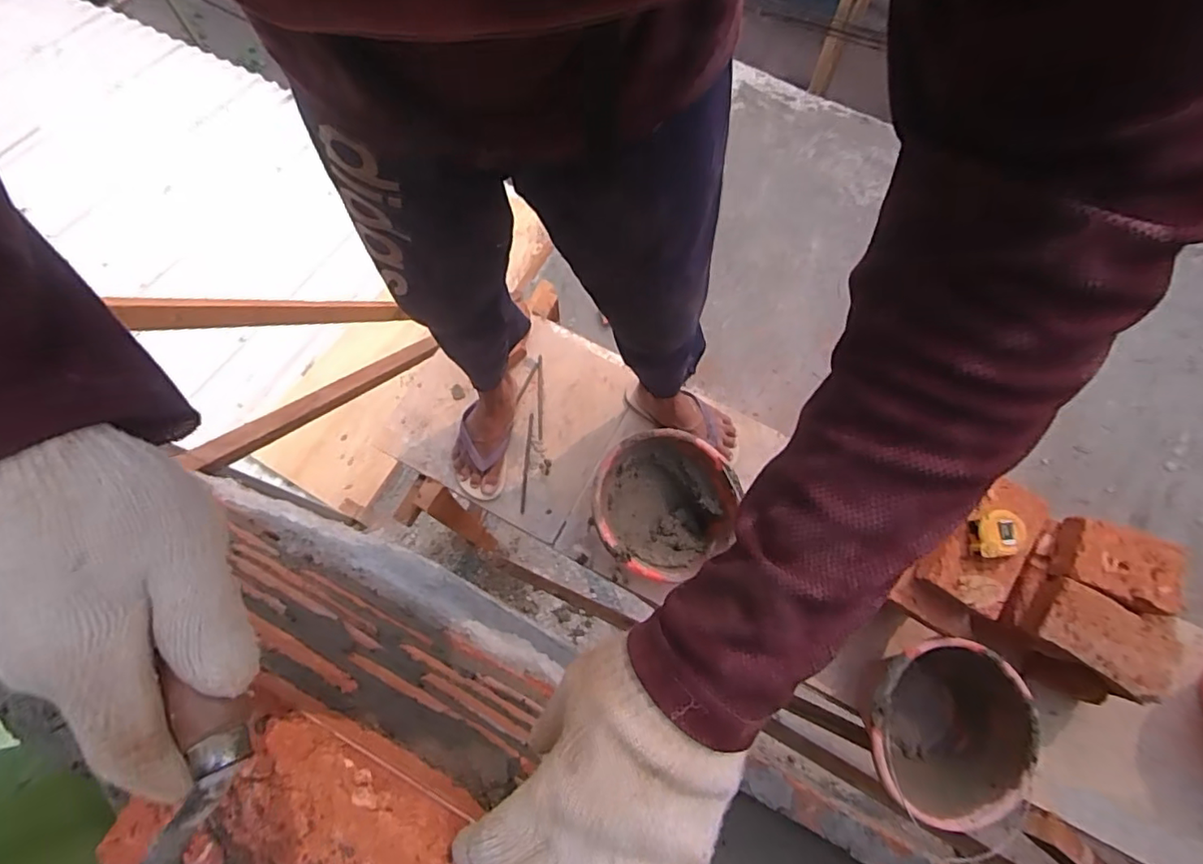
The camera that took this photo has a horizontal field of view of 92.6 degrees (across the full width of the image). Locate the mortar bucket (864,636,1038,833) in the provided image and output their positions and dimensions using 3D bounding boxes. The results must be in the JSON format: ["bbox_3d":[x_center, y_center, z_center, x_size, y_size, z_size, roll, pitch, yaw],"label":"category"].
[{"bbox_3d":[0.504,0.453,0.909,0.219,0.192,0.247,19,73,5],"label":"mortar bucket"}]

